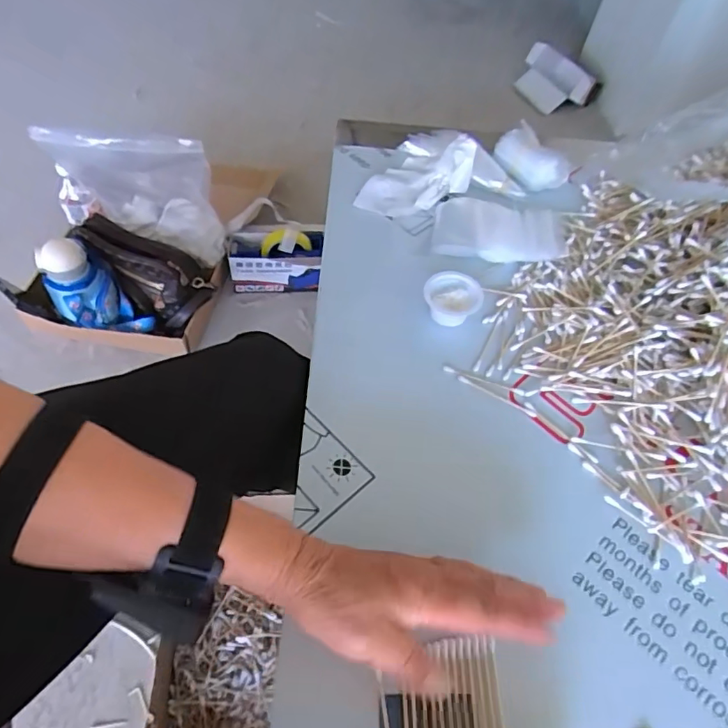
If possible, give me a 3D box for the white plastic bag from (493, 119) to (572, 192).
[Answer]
[{"bbox_3d":[0.198,-0.245,0.618,0.047,0.042,0.089,-27,61,-19],"label":"white plastic bag"}]

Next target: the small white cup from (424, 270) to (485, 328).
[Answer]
[{"bbox_3d":[0.084,-0.061,0.491,0.052,0.029,0.046,24,58,13],"label":"small white cup"}]

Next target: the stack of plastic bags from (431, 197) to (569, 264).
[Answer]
[{"bbox_3d":[0.143,-0.143,0.555,0.135,0.021,0.076,4,56,0],"label":"stack of plastic bags"}]

